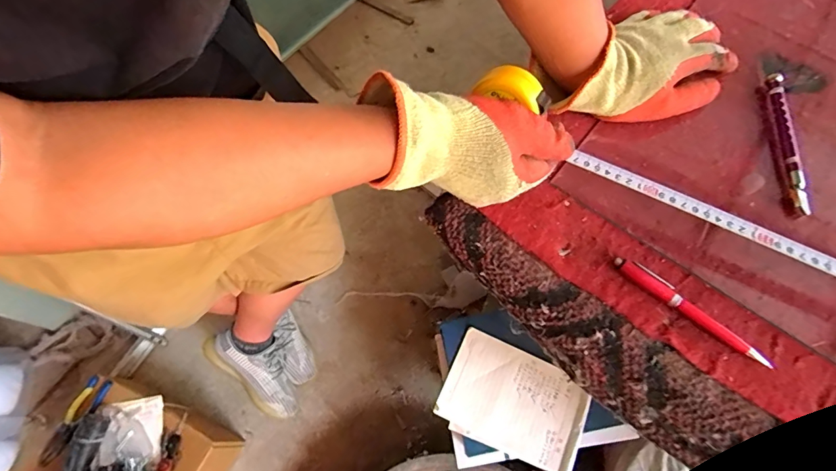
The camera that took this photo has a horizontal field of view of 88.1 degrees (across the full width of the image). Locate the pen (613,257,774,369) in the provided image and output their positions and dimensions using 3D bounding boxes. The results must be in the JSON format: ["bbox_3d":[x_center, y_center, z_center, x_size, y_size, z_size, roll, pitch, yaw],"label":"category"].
[{"bbox_3d":[0.232,0.062,0.366,0.139,0.009,0.014,35,71,16],"label":"pen"}]

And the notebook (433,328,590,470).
[{"bbox_3d":[0.180,0.310,0.816,0.258,0.011,0.181,23,72,10],"label":"notebook"}]

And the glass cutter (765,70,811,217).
[{"bbox_3d":[0.374,-0.098,0.436,0.013,0.012,0.161,7,66,4],"label":"glass cutter"}]

